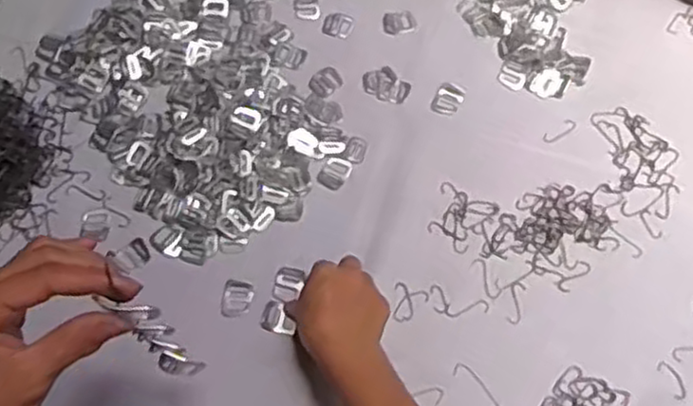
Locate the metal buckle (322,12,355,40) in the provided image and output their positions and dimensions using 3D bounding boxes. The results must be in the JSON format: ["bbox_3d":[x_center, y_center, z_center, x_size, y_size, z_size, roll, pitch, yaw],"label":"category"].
[{"bbox_3d":[-0.009,-0.189,0.785,0.032,0.004,0.032,16,65,7],"label":"metal buckle"}]

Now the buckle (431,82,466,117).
[{"bbox_3d":[0.103,-0.105,0.745,0.028,0.004,0.037,27,67,12],"label":"buckle"}]

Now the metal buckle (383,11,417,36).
[{"bbox_3d":[0.056,-0.192,0.788,0.035,0.004,0.029,-13,65,-6],"label":"metal buckle"}]

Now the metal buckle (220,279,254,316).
[{"bbox_3d":[-0.097,0.084,0.653,0.027,0.004,0.033,13,65,6],"label":"metal buckle"}]

